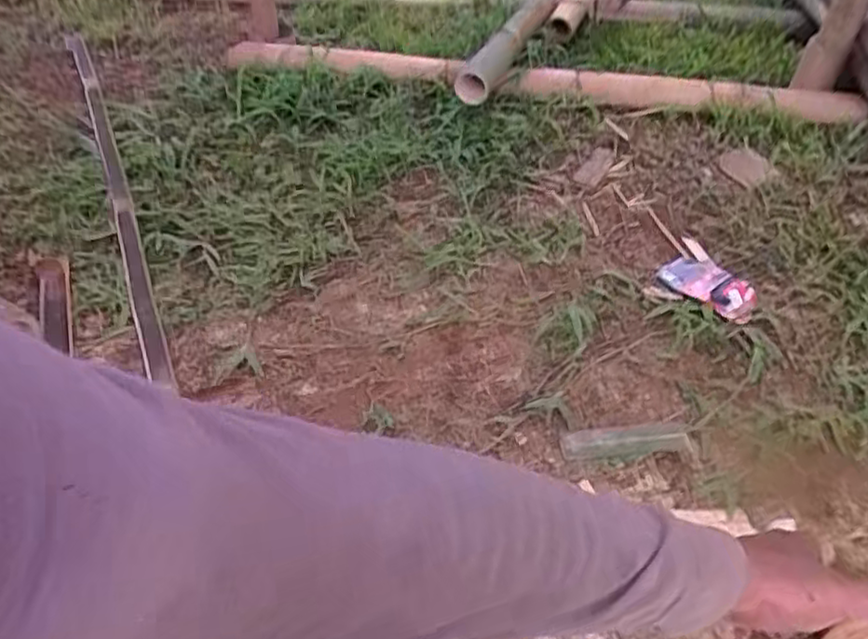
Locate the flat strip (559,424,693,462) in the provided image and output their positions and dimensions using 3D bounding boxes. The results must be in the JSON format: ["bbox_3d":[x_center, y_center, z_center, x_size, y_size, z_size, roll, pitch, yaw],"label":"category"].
[{"bbox_3d":[0.205,0.129,0.739,0.137,0.008,0.034,-5,42,-6],"label":"flat strip"}]

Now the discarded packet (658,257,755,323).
[{"bbox_3d":[0.365,-0.042,0.915,0.089,0.019,0.127,-31,51,-30],"label":"discarded packet"}]

